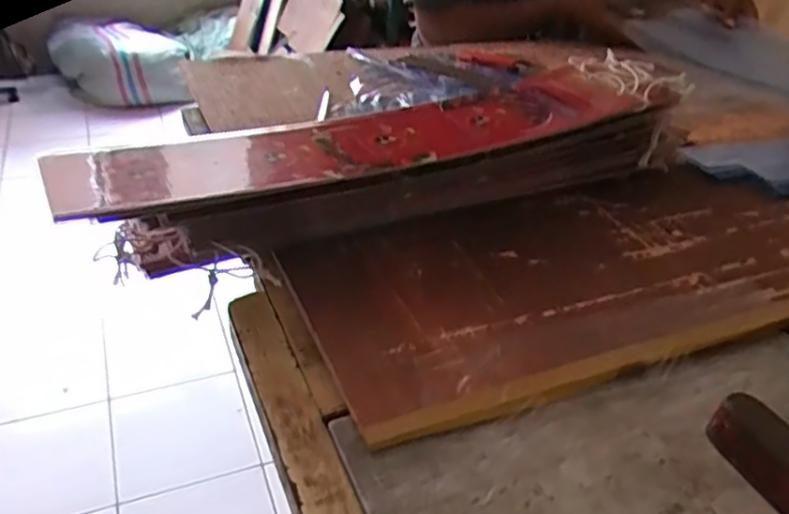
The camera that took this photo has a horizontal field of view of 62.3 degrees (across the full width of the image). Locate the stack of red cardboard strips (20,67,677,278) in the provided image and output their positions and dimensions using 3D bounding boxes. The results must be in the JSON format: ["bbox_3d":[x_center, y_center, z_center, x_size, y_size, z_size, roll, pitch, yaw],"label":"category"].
[{"bbox_3d":[0.023,-0.091,0.642,0.621,0.103,0.129,-15,40,-24],"label":"stack of red cardboard strips"}]

